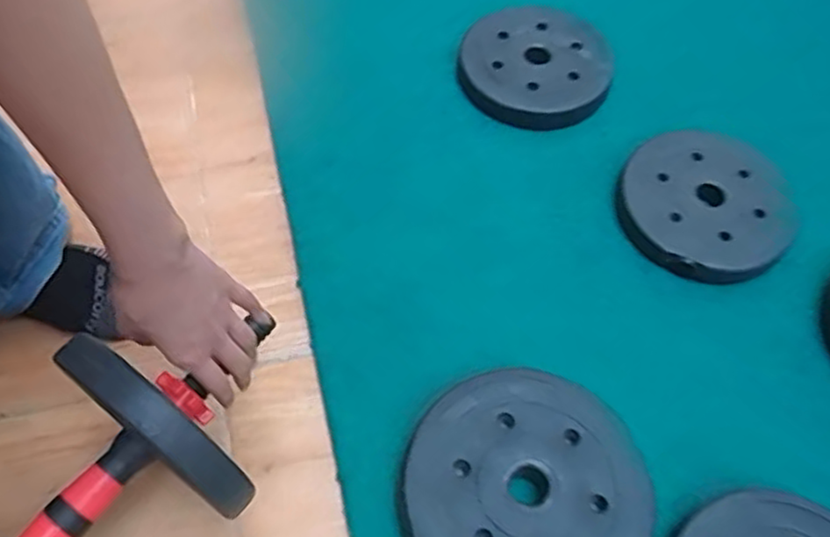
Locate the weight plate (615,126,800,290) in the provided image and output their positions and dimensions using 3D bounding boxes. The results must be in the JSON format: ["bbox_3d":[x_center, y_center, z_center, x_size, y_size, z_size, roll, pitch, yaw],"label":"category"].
[{"bbox_3d":[0.304,-0.075,0.712,0.167,0.027,0.189,34,65,19],"label":"weight plate"}]

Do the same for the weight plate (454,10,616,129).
[{"bbox_3d":[0.136,-0.239,0.800,0.169,0.028,0.169,0,59,0],"label":"weight plate"}]

